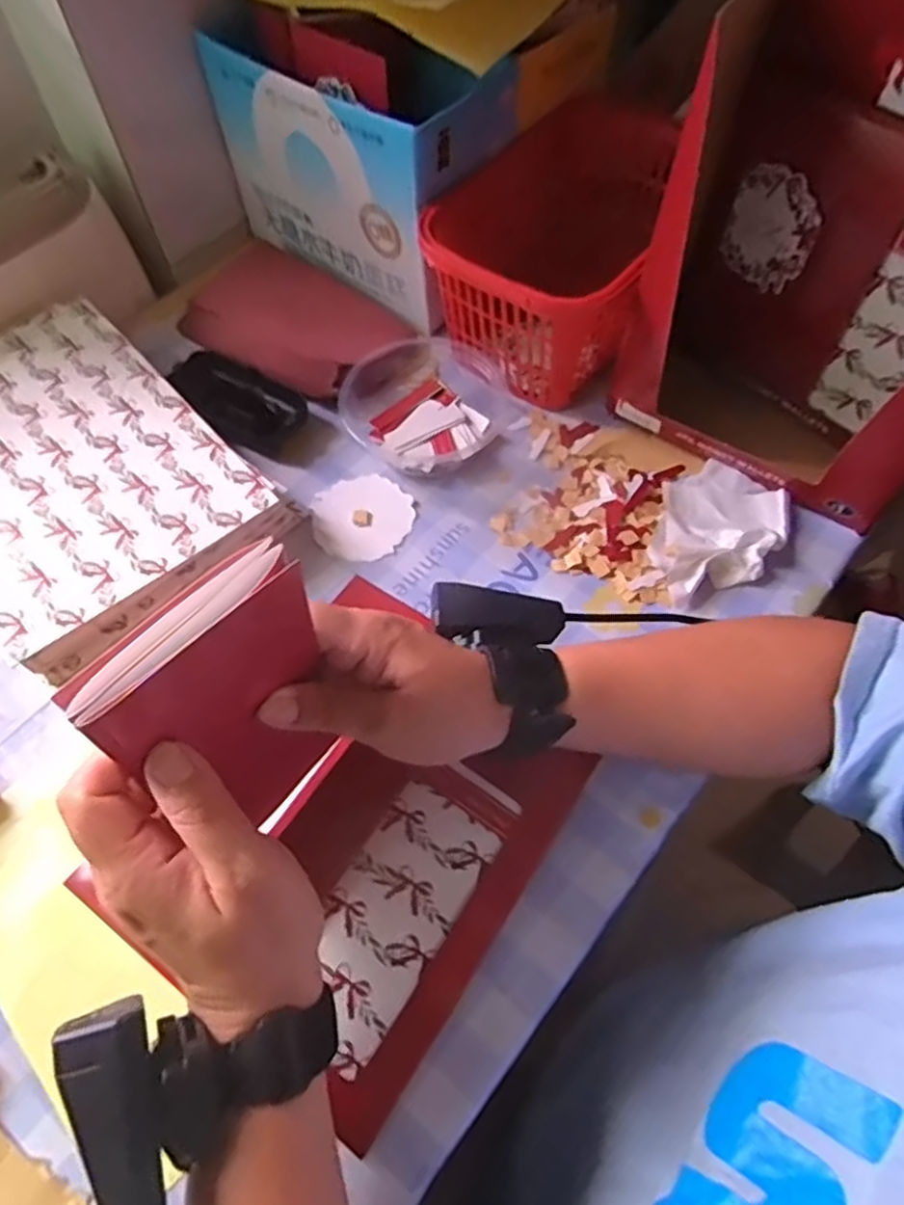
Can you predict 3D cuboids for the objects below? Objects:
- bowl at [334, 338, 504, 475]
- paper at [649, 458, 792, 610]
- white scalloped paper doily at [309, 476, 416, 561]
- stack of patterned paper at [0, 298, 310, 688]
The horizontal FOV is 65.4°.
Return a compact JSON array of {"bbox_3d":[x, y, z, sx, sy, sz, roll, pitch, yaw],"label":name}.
[{"bbox_3d":[-0.018,-0.148,0.515,0.112,0.037,0.116,0,61,0],"label":"bowl"},{"bbox_3d":[0.175,-0.047,0.463,0.078,0.017,0.114,16,62,8],"label":"paper"},{"bbox_3d":[-0.061,-0.059,0.487,0.068,0.004,0.068,-10,63,1],"label":"white scalloped paper doily"},{"bbox_3d":[-0.259,-0.085,0.472,0.258,0.045,0.187,39,68,18],"label":"stack of patterned paper"}]

